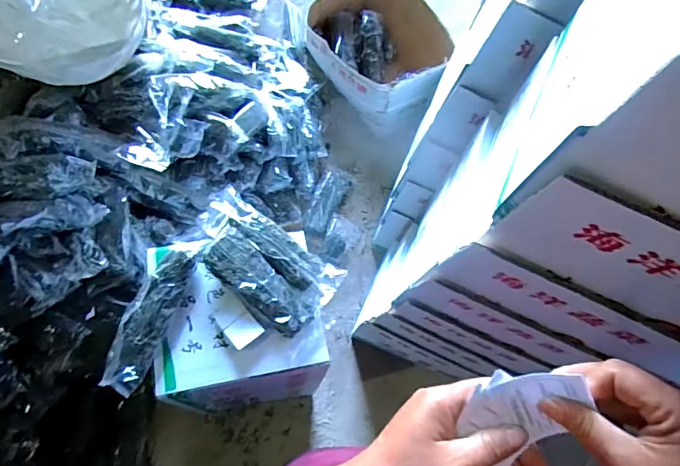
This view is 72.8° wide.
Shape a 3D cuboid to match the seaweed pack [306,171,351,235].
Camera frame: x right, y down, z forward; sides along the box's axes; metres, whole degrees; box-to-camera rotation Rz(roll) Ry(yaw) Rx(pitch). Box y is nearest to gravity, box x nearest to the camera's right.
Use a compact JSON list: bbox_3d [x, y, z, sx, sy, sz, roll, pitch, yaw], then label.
[{"bbox_3d":[-0.046,-0.104,1.480,0.096,0.037,0.234,24,68,8],"label":"seaweed pack"}]

